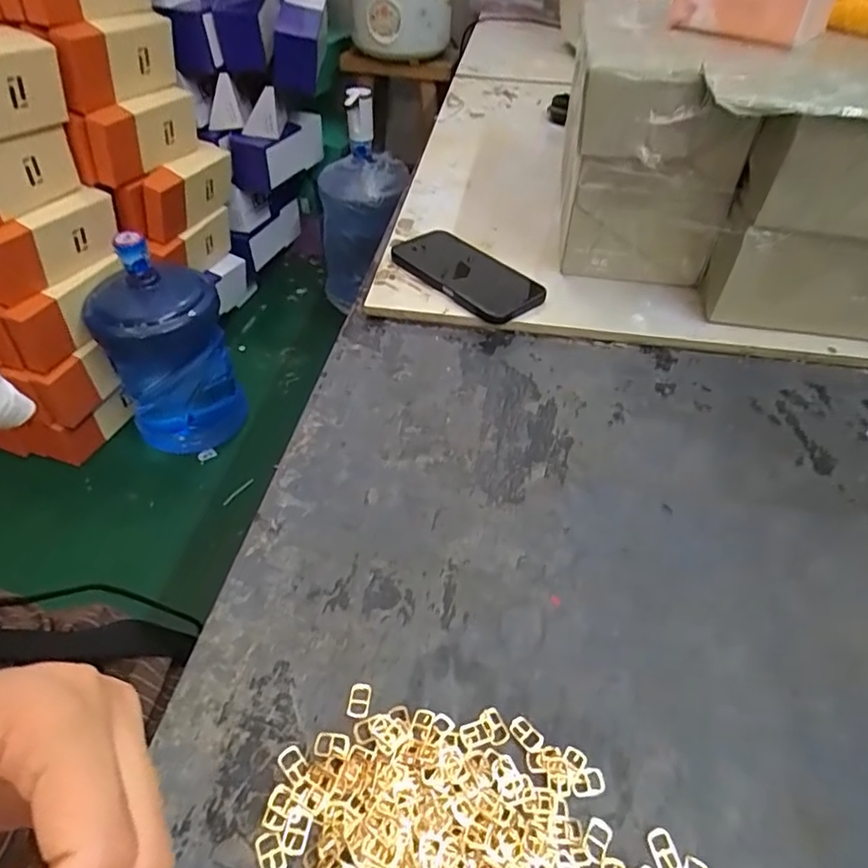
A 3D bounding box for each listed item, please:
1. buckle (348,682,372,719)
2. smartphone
[{"bbox_3d":[-0.042,0.148,0.313,0.012,0.004,0.018,6,46,4],"label":"buckle"},{"bbox_3d":[0.034,-0.171,0.592,0.086,0.013,0.180,-32,56,-27],"label":"smartphone"}]

